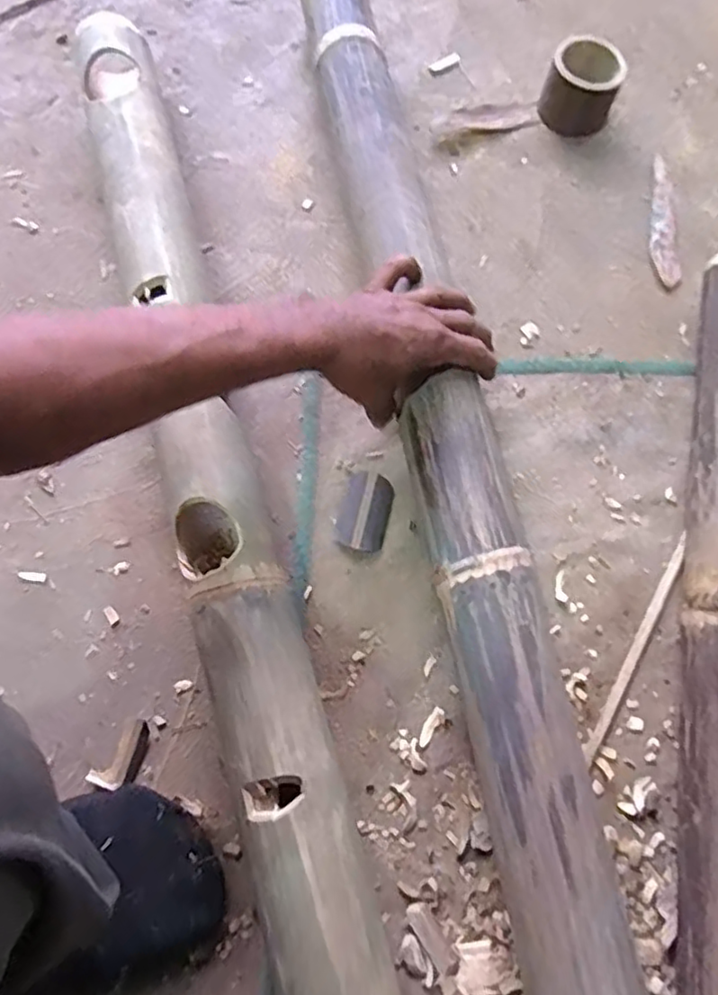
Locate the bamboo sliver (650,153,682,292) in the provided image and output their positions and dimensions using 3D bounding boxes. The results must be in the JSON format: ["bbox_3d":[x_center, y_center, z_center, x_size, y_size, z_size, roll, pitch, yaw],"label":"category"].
[{"bbox_3d":[0.307,-0.283,0.646,0.027,0.004,0.156,3,73,0],"label":"bamboo sliver"}]

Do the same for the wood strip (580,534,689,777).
[{"bbox_3d":[0.226,0.119,0.514,0.012,0.005,0.204,31,75,8],"label":"wood strip"}]

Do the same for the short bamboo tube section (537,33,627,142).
[{"bbox_3d":[0.231,-0.427,0.665,0.075,0.053,0.085,23,74,6],"label":"short bamboo tube section"}]

